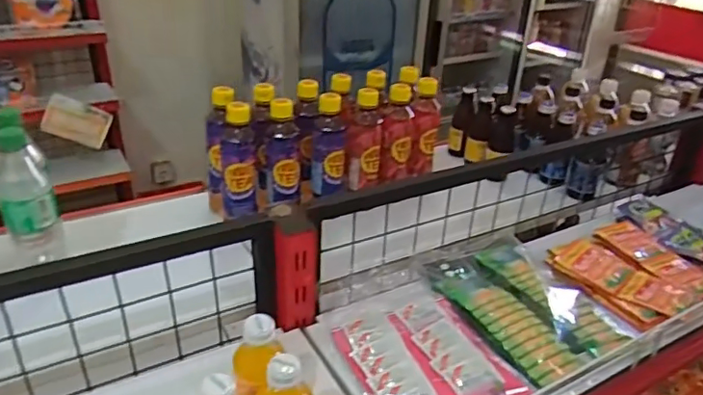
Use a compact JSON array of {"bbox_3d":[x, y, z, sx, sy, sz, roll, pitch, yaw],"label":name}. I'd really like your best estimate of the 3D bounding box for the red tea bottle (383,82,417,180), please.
[{"bbox_3d":[0.078,-0.106,0.909,0.051,0.153,0.056,7,29,8],"label":"red tea bottle"}]

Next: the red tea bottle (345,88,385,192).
[{"bbox_3d":[0.023,-0.093,0.876,0.056,0.150,0.052,5,29,3],"label":"red tea bottle"}]

